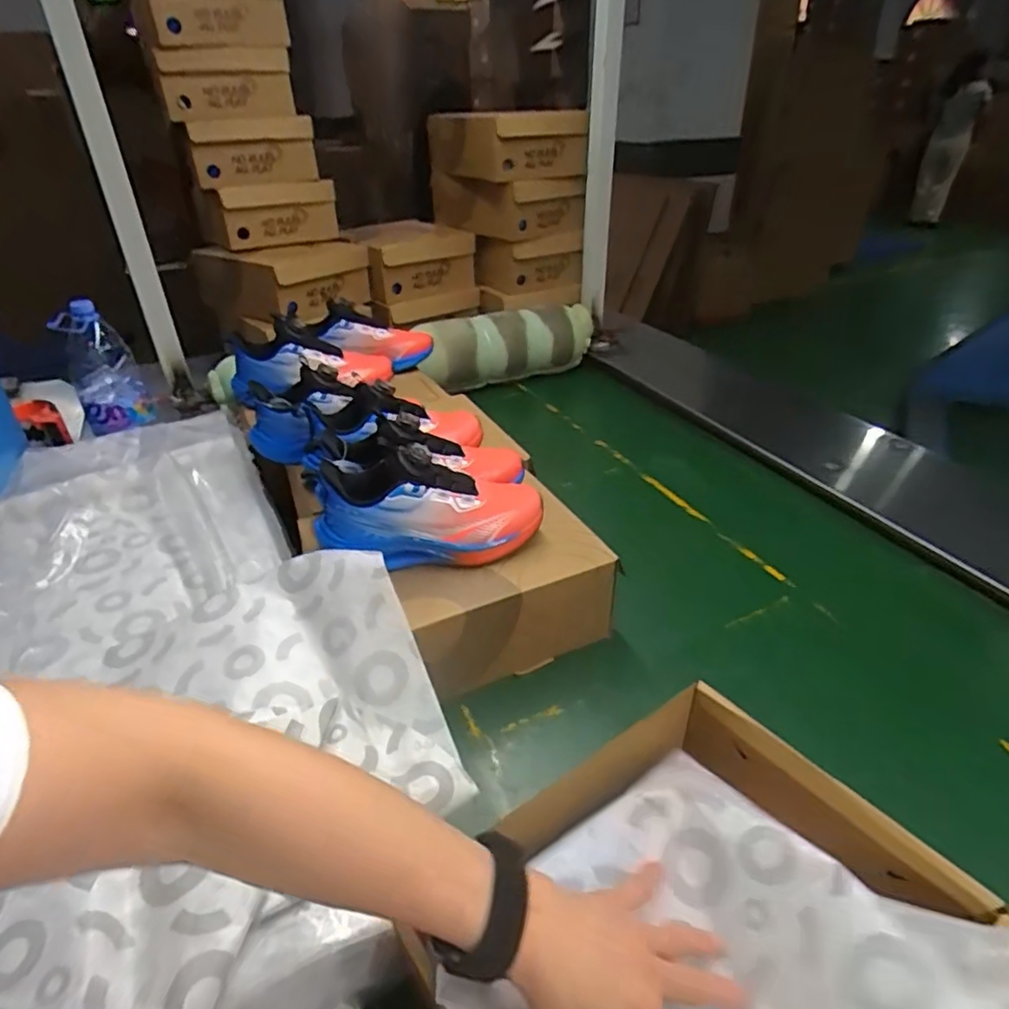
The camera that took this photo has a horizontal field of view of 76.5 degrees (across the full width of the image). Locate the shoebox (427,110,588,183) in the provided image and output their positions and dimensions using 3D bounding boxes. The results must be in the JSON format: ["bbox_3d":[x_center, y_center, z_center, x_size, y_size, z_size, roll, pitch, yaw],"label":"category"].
[{"bbox_3d":[-0.006,-0.774,1.370,0.210,0.115,0.303,-27,42,-29],"label":"shoebox"}]

